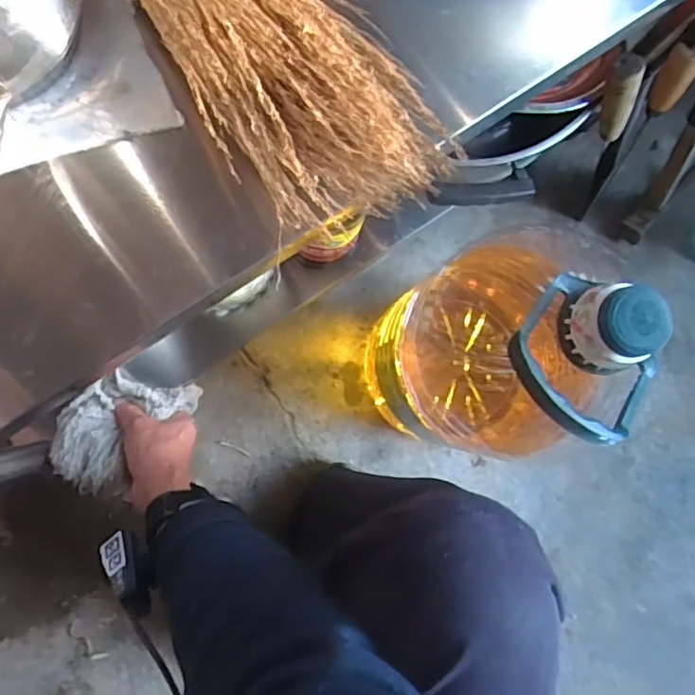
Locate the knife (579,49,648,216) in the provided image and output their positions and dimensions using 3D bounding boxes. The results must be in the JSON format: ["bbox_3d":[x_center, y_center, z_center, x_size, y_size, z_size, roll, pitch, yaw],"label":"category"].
[{"bbox_3d":[0.278,-0.214,0.668,0.030,0.255,0.032,39,82,22],"label":"knife"}]

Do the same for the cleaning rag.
[{"bbox_3d":[-0.228,0.073,0.619,0.087,0.090,0.130,39,82,-2],"label":"cleaning rag"}]

